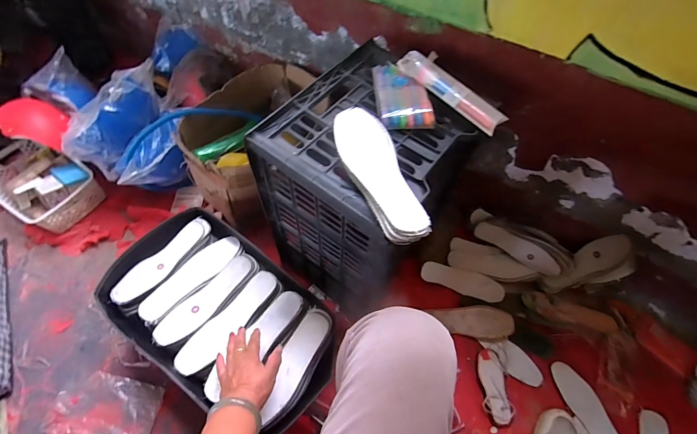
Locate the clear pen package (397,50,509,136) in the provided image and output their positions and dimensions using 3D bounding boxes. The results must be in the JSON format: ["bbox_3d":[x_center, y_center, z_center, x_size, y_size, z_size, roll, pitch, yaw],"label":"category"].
[{"bbox_3d":[0.164,-0.208,0.559,0.196,0.025,0.040,38,64,19],"label":"clear pen package"}]

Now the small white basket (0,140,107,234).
[{"bbox_3d":[-0.861,-0.097,0.948,0.299,0.100,0.196,27,62,12],"label":"small white basket"}]

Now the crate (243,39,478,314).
[{"bbox_3d":[0.034,-0.041,0.725,0.269,0.430,0.324,33,63,16],"label":"crate"}]

